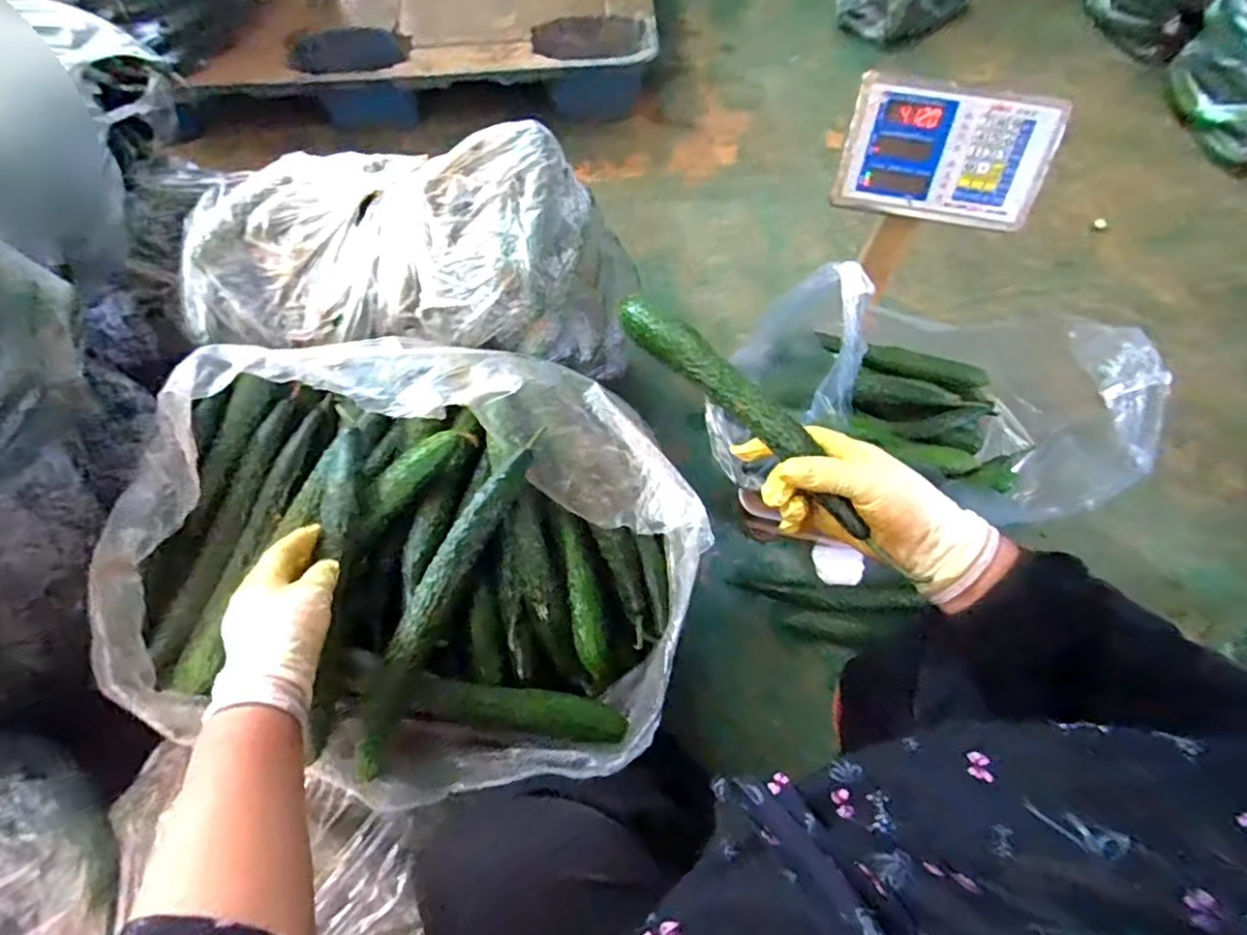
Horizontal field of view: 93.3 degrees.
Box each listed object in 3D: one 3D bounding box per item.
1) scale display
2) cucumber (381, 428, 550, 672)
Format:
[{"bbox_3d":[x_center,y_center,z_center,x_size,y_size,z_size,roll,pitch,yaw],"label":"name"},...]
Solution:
[{"bbox_3d":[0.392,-0.381,0.718,0.234,0.141,0.040,13,32,8],"label":"scale display"},{"bbox_3d":[-0.134,0.066,0.518,0.033,0.041,0.229,19,67,9],"label":"cucumber"}]

